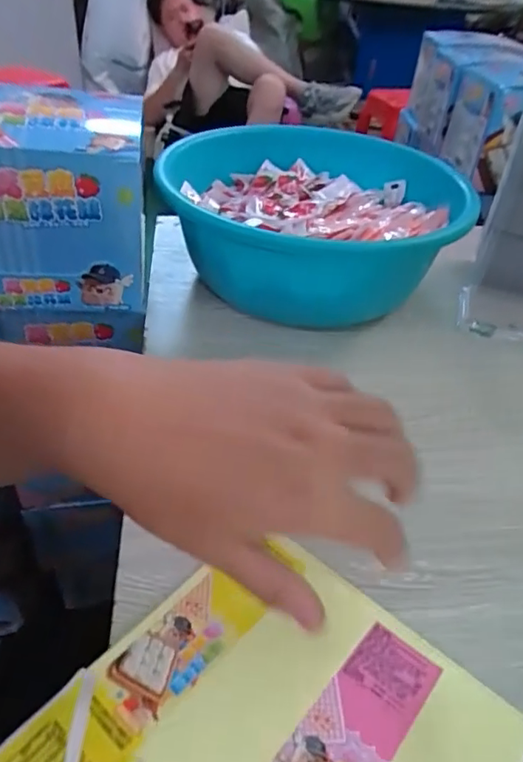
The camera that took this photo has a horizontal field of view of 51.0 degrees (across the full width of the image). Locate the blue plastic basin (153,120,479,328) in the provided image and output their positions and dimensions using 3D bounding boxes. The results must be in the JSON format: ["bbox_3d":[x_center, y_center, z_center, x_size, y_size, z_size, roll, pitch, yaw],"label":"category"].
[{"bbox_3d":[0.042,-0.134,0.496,0.244,0.105,0.232,3,41,-3],"label":"blue plastic basin"}]

